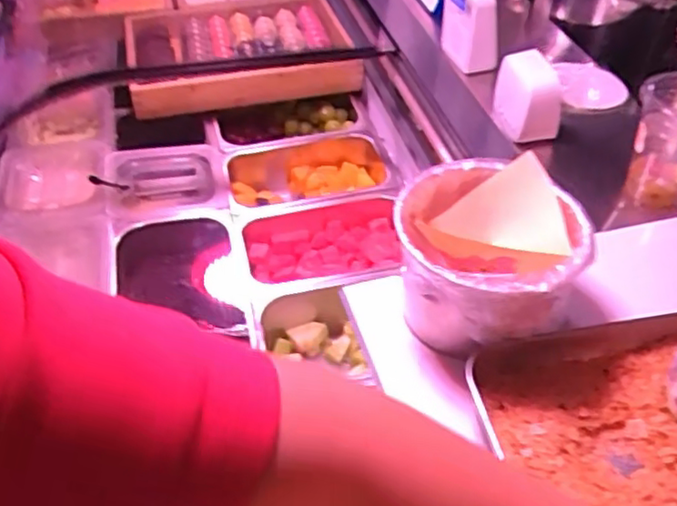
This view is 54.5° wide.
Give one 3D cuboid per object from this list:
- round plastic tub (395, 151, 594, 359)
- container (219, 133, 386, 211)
[{"bbox_3d":[0.129,0.005,0.579,0.152,0.103,0.157,0,46,0],"label":"round plastic tub"},{"bbox_3d":[-0.045,-0.111,1.070,0.266,0.086,0.165,-11,47,-11],"label":"container"}]

